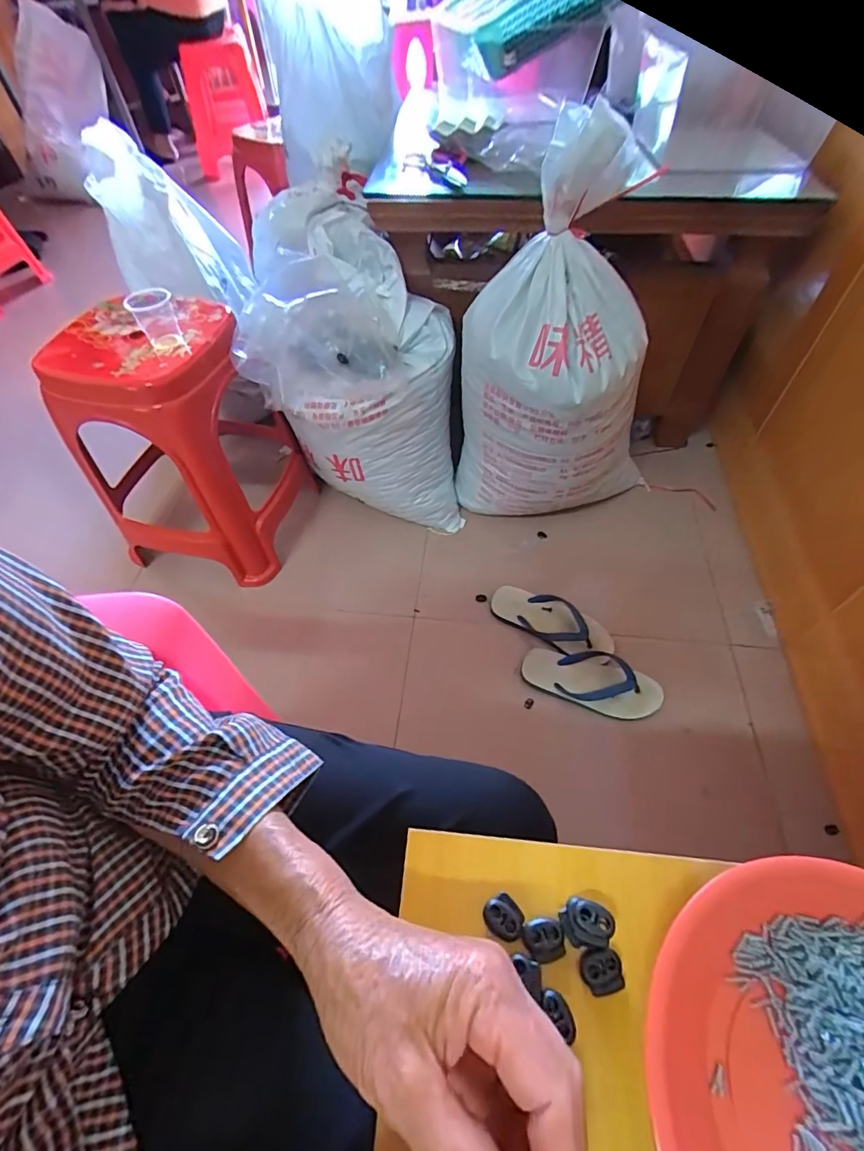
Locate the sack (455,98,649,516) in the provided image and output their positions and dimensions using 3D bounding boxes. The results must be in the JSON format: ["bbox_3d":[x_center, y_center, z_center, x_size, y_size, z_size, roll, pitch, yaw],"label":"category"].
[{"bbox_3d":[0.221,-0.370,0.881,0.308,0.641,0.245,32,61,23],"label":"sack"}]

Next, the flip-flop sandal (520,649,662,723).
[{"bbox_3d":[0.280,0.184,0.863,0.237,0.044,0.097,18,57,14],"label":"flip-flop sandal"}]

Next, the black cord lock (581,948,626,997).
[{"bbox_3d":[0.089,0.206,0.254,0.021,0.006,0.019,-12,54,-7],"label":"black cord lock"}]

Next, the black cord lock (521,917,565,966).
[{"bbox_3d":[0.060,0.196,0.263,0.021,0.005,0.019,-7,54,-3],"label":"black cord lock"}]

